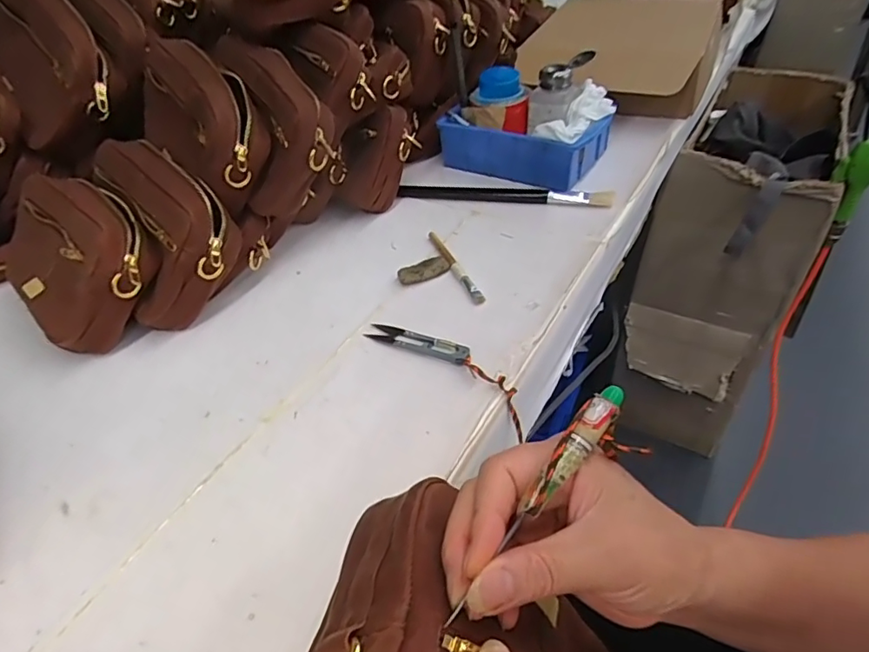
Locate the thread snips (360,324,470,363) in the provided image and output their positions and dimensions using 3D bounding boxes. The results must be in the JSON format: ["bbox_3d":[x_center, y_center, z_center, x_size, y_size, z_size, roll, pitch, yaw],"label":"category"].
[{"bbox_3d":[-0.015,0.013,0.475,0.100,0.008,0.021,19,48,24],"label":"thread snips"}]

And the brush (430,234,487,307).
[{"bbox_3d":[0.021,-0.063,0.551,0.014,0.008,0.126,-16,44,-11],"label":"brush"}]

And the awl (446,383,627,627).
[{"bbox_3d":[0.043,0.070,0.219,0.012,0.009,0.118,30,71,35],"label":"awl"}]

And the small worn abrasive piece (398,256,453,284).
[{"bbox_3d":[-0.011,-0.057,0.547,0.053,0.013,0.020,-18,45,-14],"label":"small worn abrasive piece"}]

